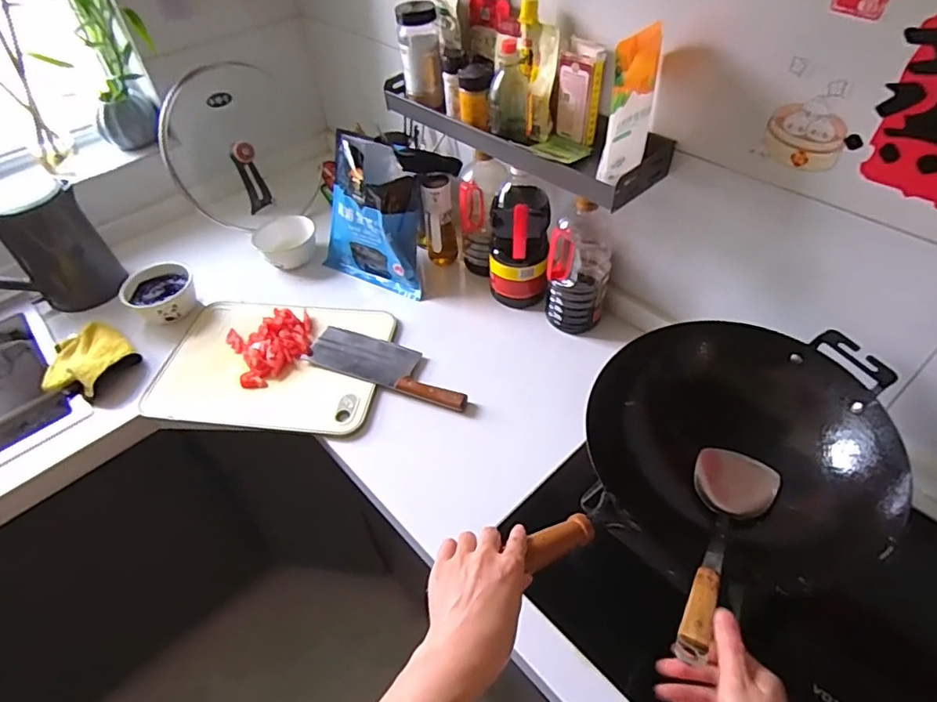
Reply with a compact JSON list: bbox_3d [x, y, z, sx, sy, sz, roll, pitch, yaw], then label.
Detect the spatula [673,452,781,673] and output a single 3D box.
[{"bbox_3d":[0.273,0.193,0.568,0.090,0.044,0.334,22,25,22],"label":"spatula"}]

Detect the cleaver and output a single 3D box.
[{"bbox_3d":[-0.133,0.021,0.933,0.296,0.025,0.097,15,51,17],"label":"cleaver"}]

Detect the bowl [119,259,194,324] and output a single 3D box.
[{"bbox_3d":[-0.598,-0.112,1.059,0.128,0.058,0.134,-2,48,2],"label":"bowl"}]

